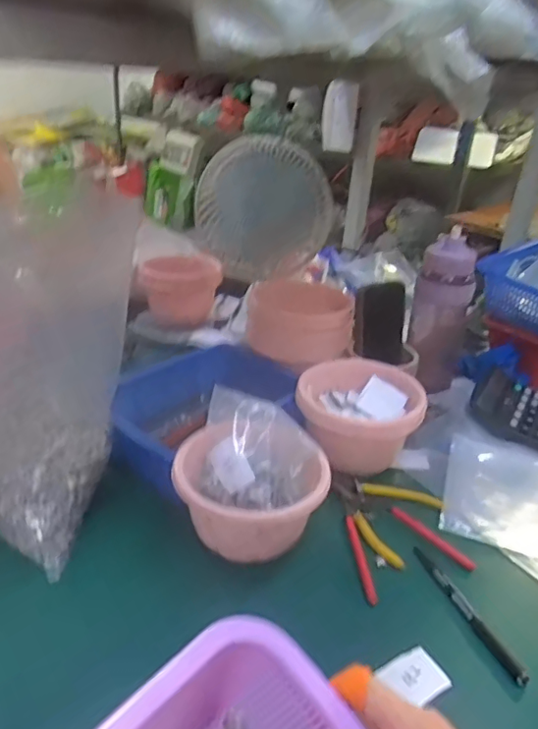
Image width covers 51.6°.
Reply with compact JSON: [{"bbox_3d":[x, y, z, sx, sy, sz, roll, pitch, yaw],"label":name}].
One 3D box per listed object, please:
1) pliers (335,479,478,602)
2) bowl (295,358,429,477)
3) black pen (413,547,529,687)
[{"bbox_3d":[0.137,0.173,0.586,0.116,0.015,0.148,-2,28,-11],"label":"pliers"},{"bbox_3d":[0.111,0.065,0.694,0.154,0.095,0.130,7,27,6],"label":"bowl"},{"bbox_3d":[0.180,0.222,0.510,0.015,0.009,0.149,-7,29,-20],"label":"black pen"}]

